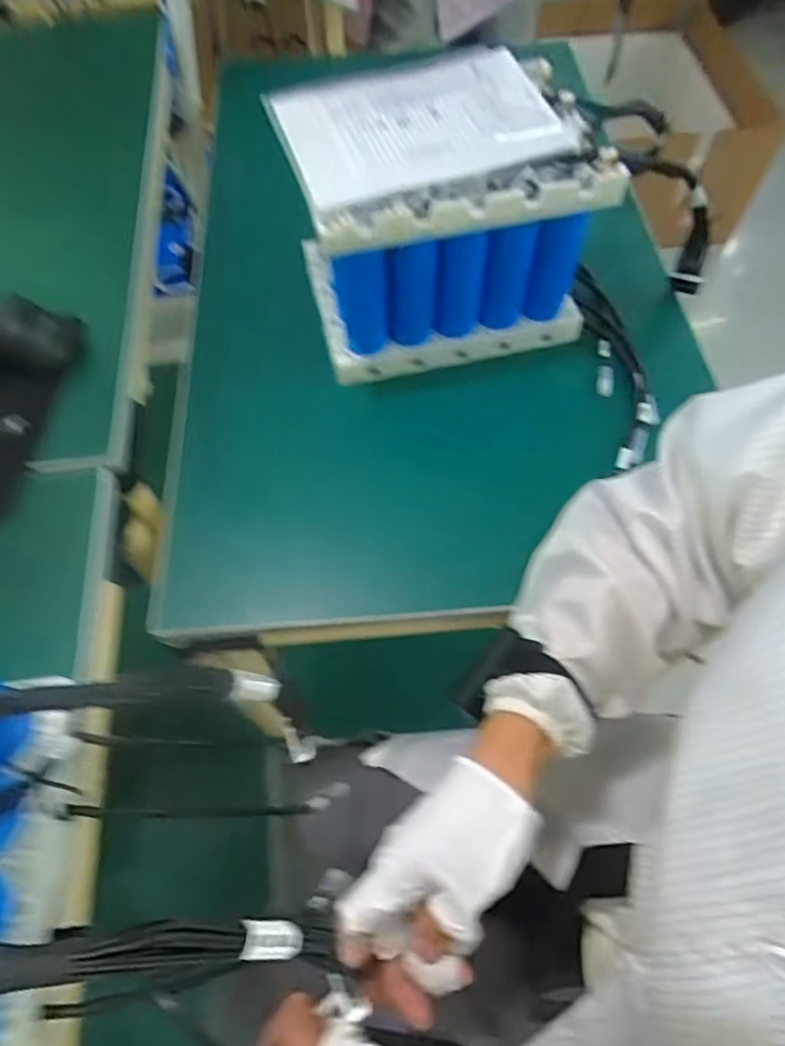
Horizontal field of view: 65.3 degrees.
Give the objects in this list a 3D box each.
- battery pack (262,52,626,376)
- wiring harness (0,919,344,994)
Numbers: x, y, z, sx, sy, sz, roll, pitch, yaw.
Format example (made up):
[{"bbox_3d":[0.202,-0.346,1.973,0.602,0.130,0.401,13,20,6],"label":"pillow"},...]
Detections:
[{"bbox_3d":[0.043,-0.266,0.550,0.249,0.185,0.174,-12,61,-5],"label":"battery pack"},{"bbox_3d":[-0.085,0.138,0.193,0.147,0.023,0.020,12,57,-26],"label":"wiring harness"}]

